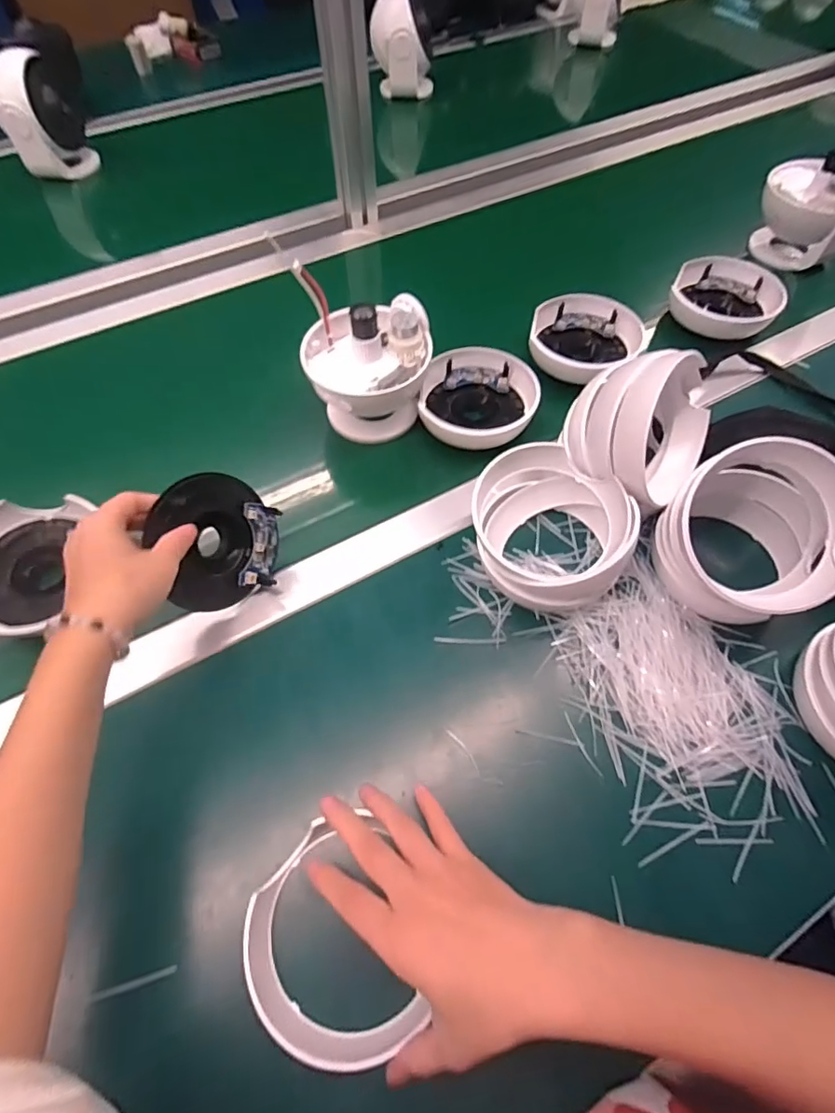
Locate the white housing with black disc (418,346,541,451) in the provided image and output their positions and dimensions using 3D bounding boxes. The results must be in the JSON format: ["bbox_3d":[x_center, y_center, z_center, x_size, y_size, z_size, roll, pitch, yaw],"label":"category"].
[{"bbox_3d":[0.060,-0.152,0.517,0.110,0.039,0.109,0,59,0],"label":"white housing with black disc"}]

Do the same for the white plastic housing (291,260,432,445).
[{"bbox_3d":[-0.046,-0.180,0.502,0.118,0.112,0.118,-8,60,-5],"label":"white plastic housing"}]

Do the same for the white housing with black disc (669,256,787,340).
[{"bbox_3d":[0.340,-0.290,0.590,0.112,0.030,0.105,-1,58,1],"label":"white housing with black disc"}]

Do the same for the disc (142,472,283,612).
[{"bbox_3d":[-0.153,-0.010,0.401,0.096,0.099,0.017,-3,6,-44],"label":"disc"}]

